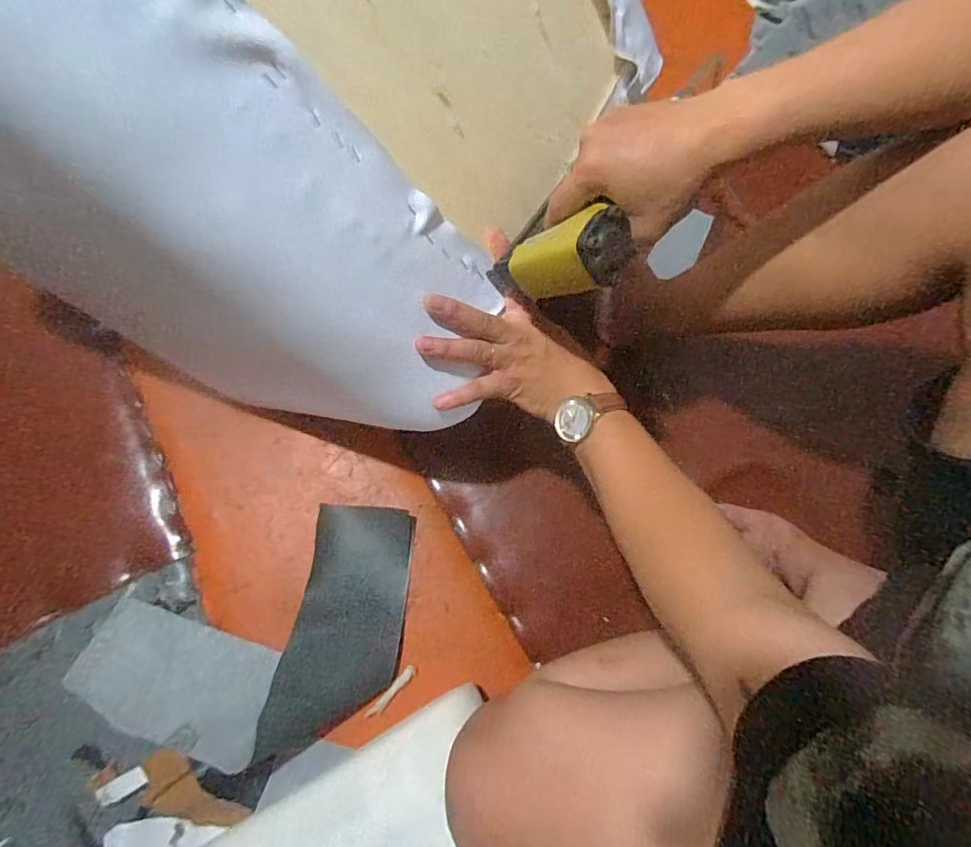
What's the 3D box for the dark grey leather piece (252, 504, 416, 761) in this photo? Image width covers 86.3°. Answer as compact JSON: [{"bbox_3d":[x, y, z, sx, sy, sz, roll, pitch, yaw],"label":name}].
[{"bbox_3d":[-0.150,0.215,0.562,0.115,0.010,0.250,12,68,-4],"label":"dark grey leather piece"}]

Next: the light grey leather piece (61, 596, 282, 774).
[{"bbox_3d":[-0.321,0.267,0.542,0.203,0.015,0.110,18,55,4],"label":"light grey leather piece"}]

